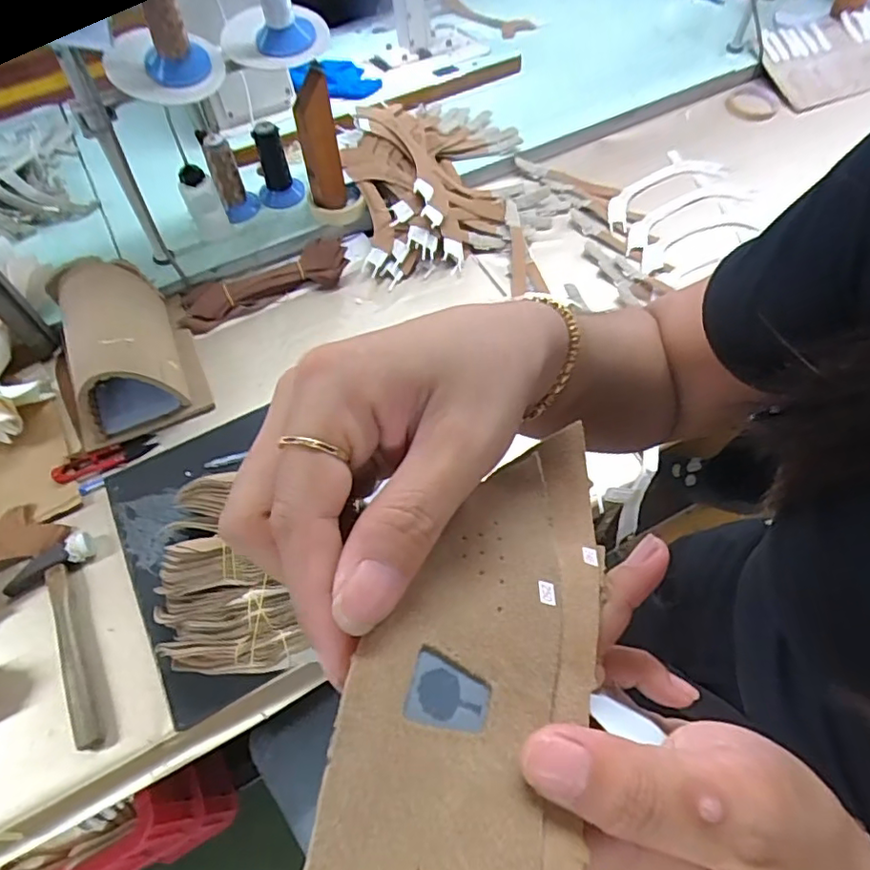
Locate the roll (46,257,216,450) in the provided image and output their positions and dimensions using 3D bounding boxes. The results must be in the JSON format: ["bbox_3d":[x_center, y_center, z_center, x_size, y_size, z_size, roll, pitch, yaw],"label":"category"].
[{"bbox_3d":[-0.390,-0.116,0.733,0.149,0.122,0.210,-22,64,-14],"label":"roll"}]

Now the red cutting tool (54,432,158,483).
[{"bbox_3d":[-0.400,0.027,0.714,0.115,0.009,0.038,-19,64,-12],"label":"red cutting tool"}]

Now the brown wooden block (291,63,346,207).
[{"bbox_3d":[-0.160,-0.403,0.821,0.056,0.207,0.042,-8,62,-6],"label":"brown wooden block"}]

